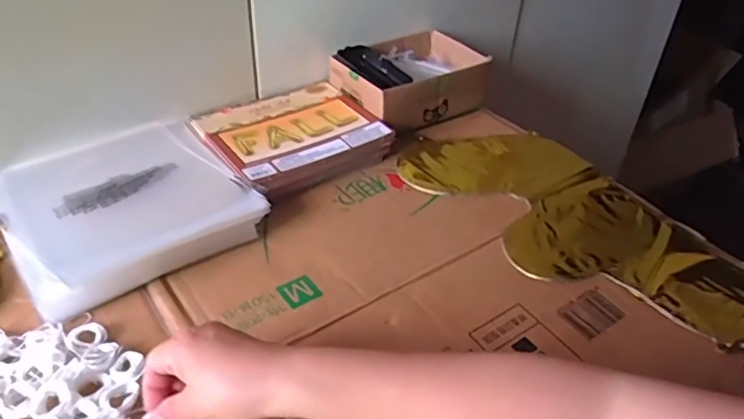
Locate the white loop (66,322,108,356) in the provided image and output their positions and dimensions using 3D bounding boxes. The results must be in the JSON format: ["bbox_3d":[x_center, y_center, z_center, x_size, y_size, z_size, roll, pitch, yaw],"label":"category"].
[{"bbox_3d":[-0.238,0.104,0.501,0.030,0.004,0.031,25,43,25],"label":"white loop"}]

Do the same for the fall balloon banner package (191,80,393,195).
[{"bbox_3d":[-0.098,-0.090,0.739,0.195,0.034,0.175,-24,46,-30],"label":"fall balloon banner package"}]

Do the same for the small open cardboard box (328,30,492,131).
[{"bbox_3d":[0.052,-0.179,0.828,0.196,0.066,0.135,-24,46,-30],"label":"small open cardboard box"}]

